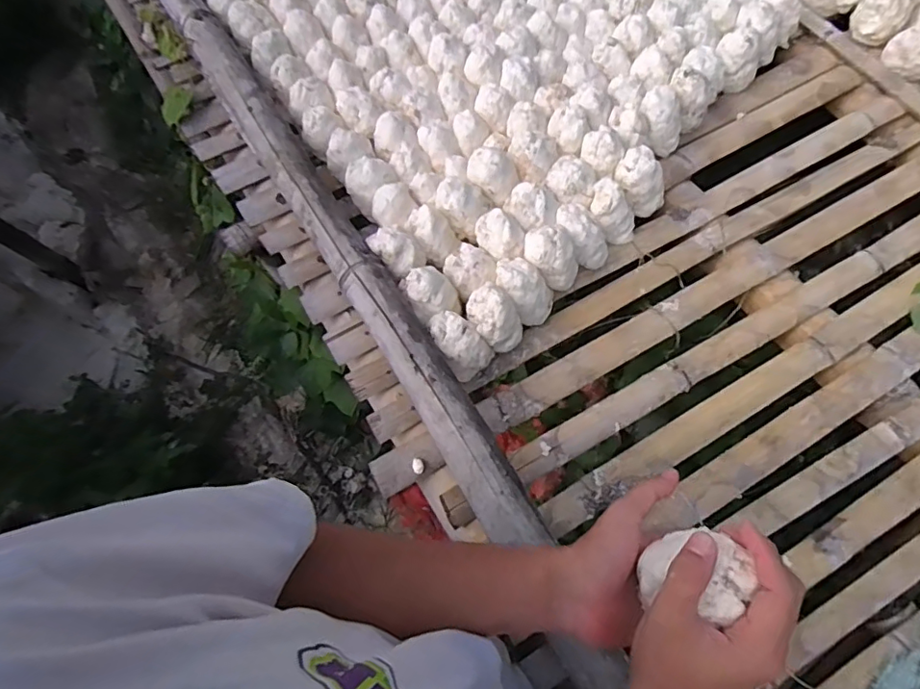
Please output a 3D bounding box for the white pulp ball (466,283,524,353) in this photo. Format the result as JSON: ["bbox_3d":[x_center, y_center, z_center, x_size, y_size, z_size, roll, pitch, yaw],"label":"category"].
[{"bbox_3d":[0.048,-0.030,0.698,0.062,0.099,0.048,-41,44,-11],"label":"white pulp ball"}]

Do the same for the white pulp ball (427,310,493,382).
[{"bbox_3d":[-0.002,0.000,0.687,0.059,0.063,0.075,-37,71,-11],"label":"white pulp ball"}]

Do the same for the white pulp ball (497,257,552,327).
[{"bbox_3d":[0.086,-0.074,0.727,0.062,0.080,0.088,-43,72,-12],"label":"white pulp ball"}]

